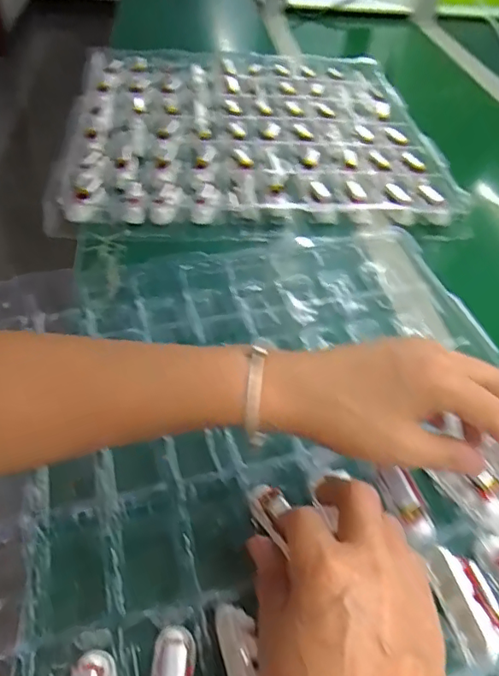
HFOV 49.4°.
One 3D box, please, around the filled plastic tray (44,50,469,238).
[{"bbox_3d":[0.001,-0.293,0.720,0.467,0.029,0.469,2,45,-4],"label":"filled plastic tray"}]

